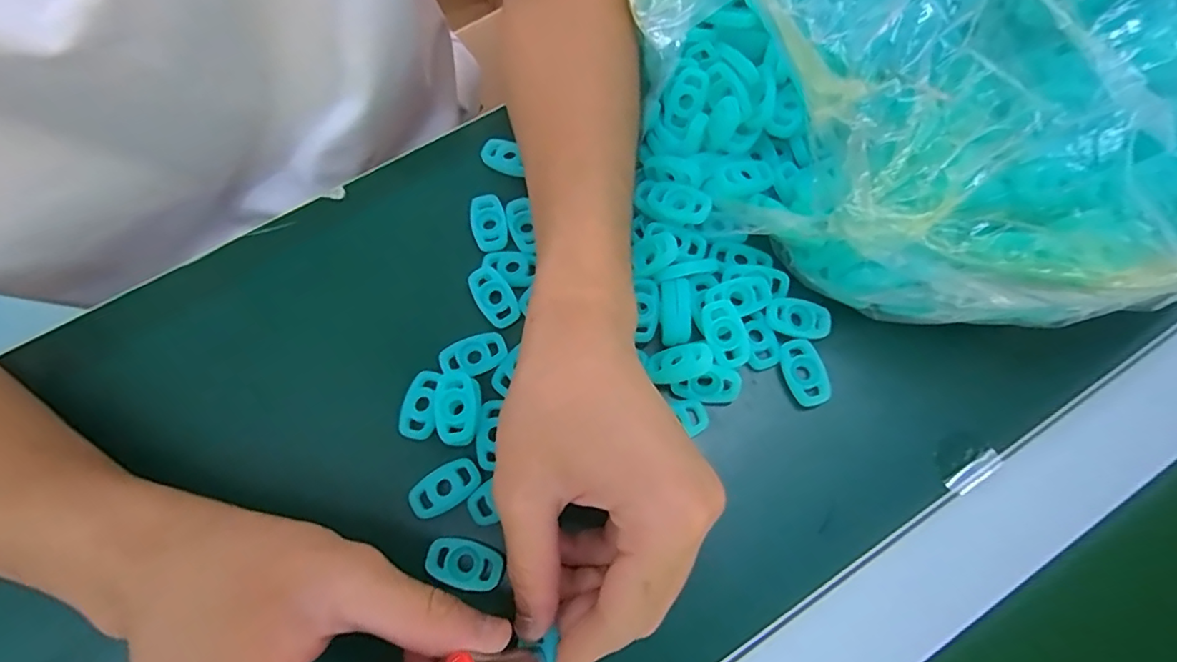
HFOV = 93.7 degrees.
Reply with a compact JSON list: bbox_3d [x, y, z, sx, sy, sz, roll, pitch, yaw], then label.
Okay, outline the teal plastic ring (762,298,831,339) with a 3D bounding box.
[{"bbox_3d":[0.102,-0.006,0.267,0.032,0.005,0.017,13,71,6],"label":"teal plastic ring"}]

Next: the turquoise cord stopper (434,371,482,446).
[{"bbox_3d":[-0.060,0.036,0.256,0.020,0.008,0.033,-7,70,-1],"label":"turquoise cord stopper"}]

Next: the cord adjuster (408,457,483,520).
[{"bbox_3d":[-0.065,0.070,0.246,0.032,0.004,0.018,-34,72,-10],"label":"cord adjuster"}]

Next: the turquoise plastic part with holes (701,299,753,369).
[{"bbox_3d":[0.064,0.002,0.260,0.019,0.008,0.031,-22,71,-6],"label":"turquoise plastic part with holes"}]

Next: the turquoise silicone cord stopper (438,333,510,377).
[{"bbox_3d":[-0.056,0.012,0.266,0.031,0.004,0.017,-25,71,-7],"label":"turquoise silicone cord stopper"}]

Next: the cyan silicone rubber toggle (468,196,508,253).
[{"bbox_3d":[-0.053,-0.057,0.292,0.018,0.007,0.031,-16,70,-4],"label":"cyan silicone rubber toggle"}]

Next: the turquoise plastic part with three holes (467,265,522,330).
[{"bbox_3d":[-0.047,-0.018,0.275,0.018,0.006,0.032,-32,72,-10],"label":"turquoise plastic part with three holes"}]

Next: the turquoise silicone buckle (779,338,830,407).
[{"bbox_3d":[0.102,0.019,0.261,0.018,0.005,0.031,-15,70,-4],"label":"turquoise silicone buckle"}]

